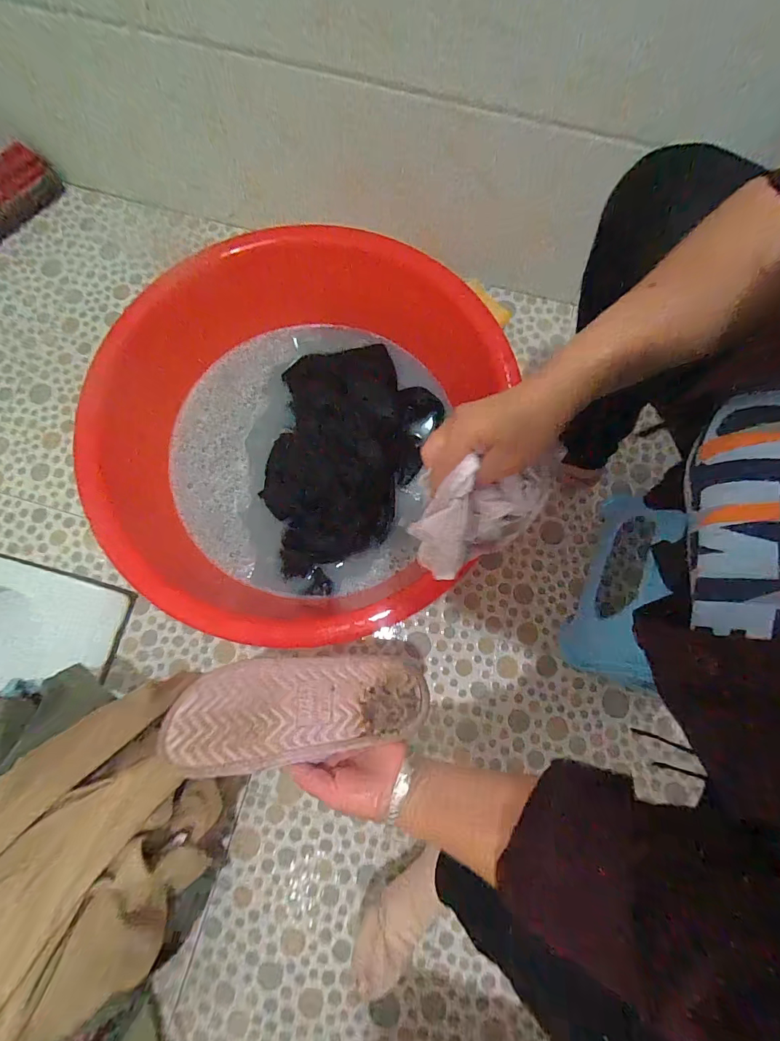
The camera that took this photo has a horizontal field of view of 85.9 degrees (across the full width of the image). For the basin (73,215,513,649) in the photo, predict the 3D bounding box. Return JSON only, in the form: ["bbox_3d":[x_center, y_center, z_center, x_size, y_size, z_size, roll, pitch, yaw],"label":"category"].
[{"bbox_3d":[-0.128,-0.112,0.596,0.502,0.150,0.529,0,77,-1],"label":"basin"}]

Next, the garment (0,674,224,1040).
[{"bbox_3d":[-0.288,0.325,0.385,0.250,0.163,0.220,-37,81,-8],"label":"garment"}]

